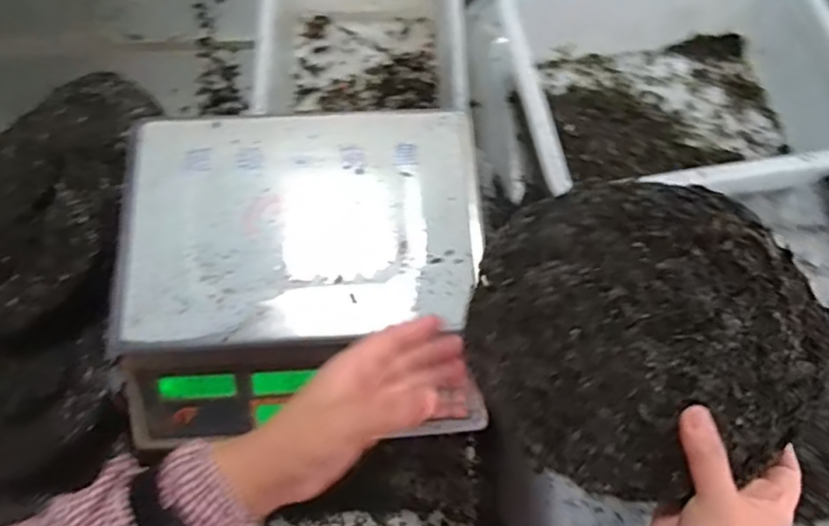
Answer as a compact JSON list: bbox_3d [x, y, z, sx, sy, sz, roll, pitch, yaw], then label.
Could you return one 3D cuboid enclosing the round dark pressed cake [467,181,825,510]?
[{"bbox_3d":[0.147,0.049,0.400,0.207,0.019,0.194,-1,86,14],"label":"round dark pressed cake"}]

